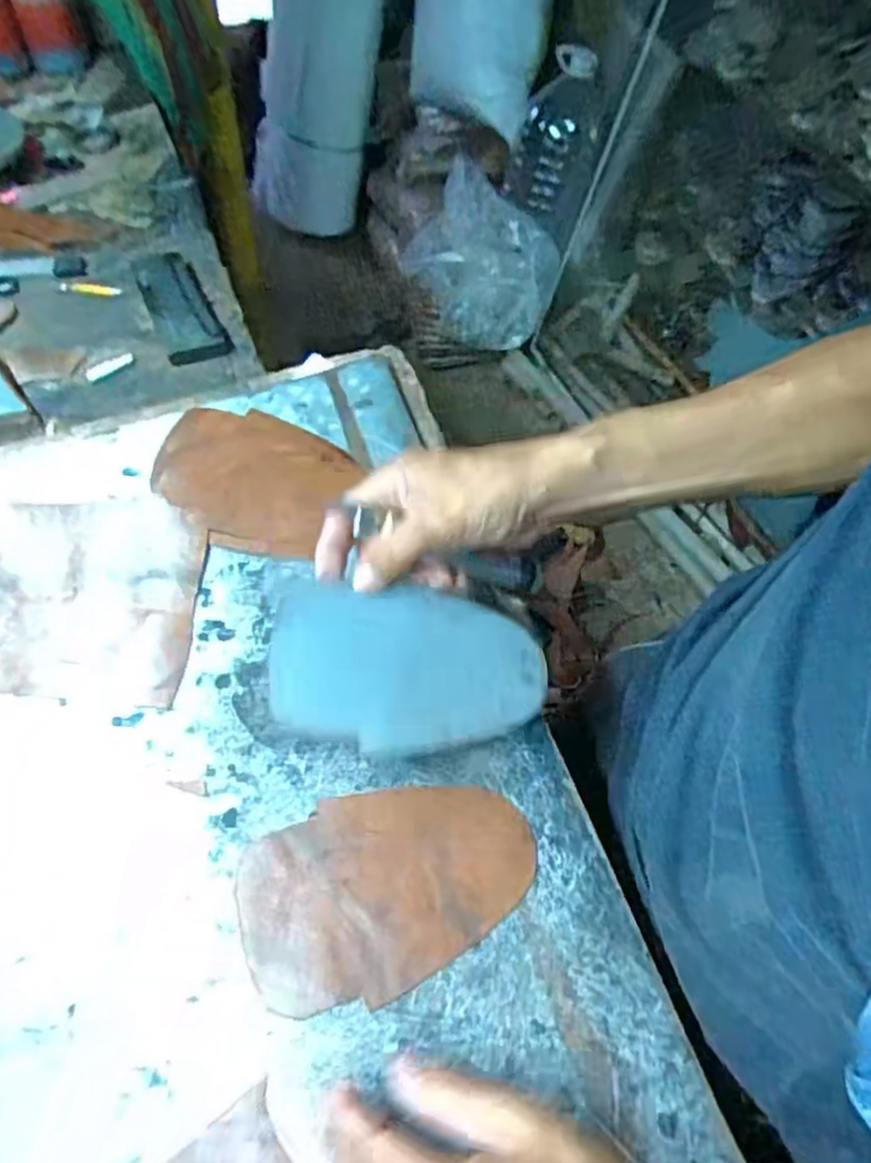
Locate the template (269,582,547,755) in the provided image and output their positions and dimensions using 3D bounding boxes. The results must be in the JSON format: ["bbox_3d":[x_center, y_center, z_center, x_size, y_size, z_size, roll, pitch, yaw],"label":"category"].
[{"bbox_3d":[-0.014,0.049,0.394,0.151,0.007,0.088,5,74,-9],"label":"template"}]

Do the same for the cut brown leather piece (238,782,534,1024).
[{"bbox_3d":[-0.027,0.167,0.396,0.163,0.004,0.102,-23,64,-19],"label":"cut brown leather piece"}]

